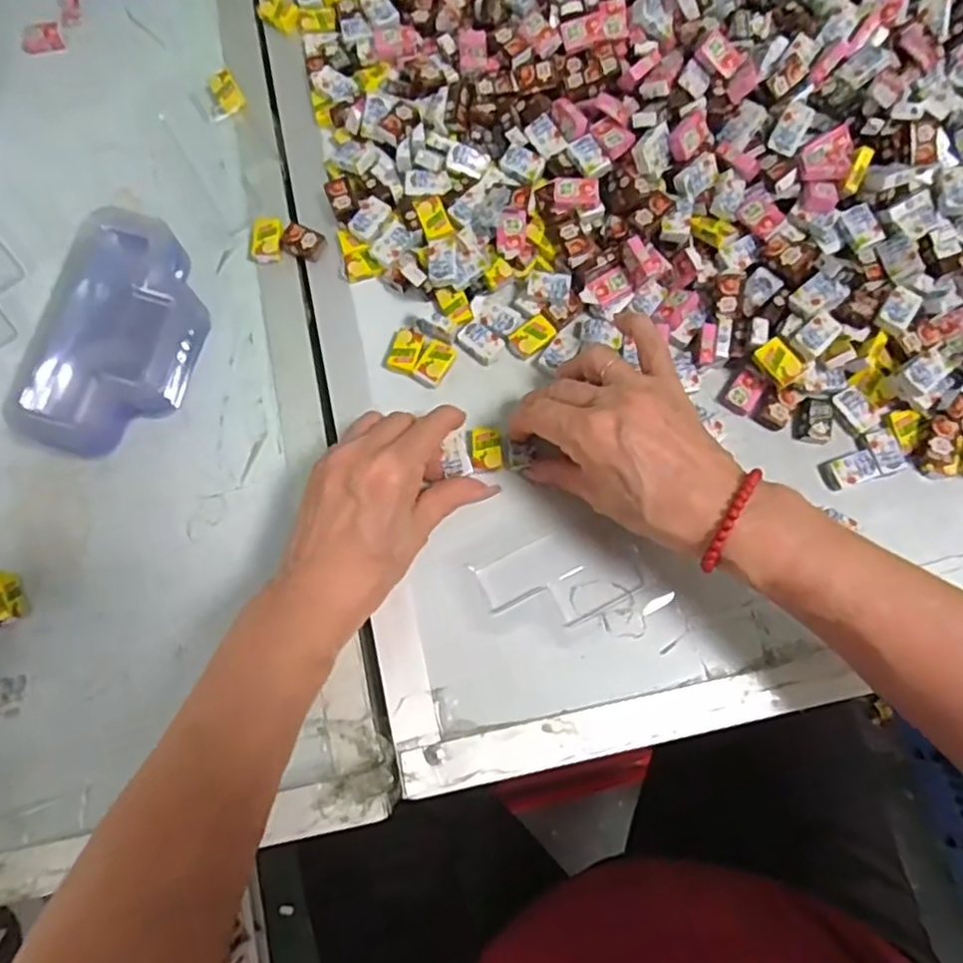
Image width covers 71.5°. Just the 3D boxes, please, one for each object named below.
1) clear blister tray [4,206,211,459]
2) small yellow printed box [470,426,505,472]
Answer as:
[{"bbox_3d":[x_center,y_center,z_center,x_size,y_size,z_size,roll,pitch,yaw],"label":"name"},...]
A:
[{"bbox_3d":[-0.209,-0.083,0.391,0.082,0.044,0.136,10,76,4],"label":"clear blister tray"},{"bbox_3d":[0.003,-0.019,0.388,0.019,0.005,0.027,-8,76,-1],"label":"small yellow printed box"}]

